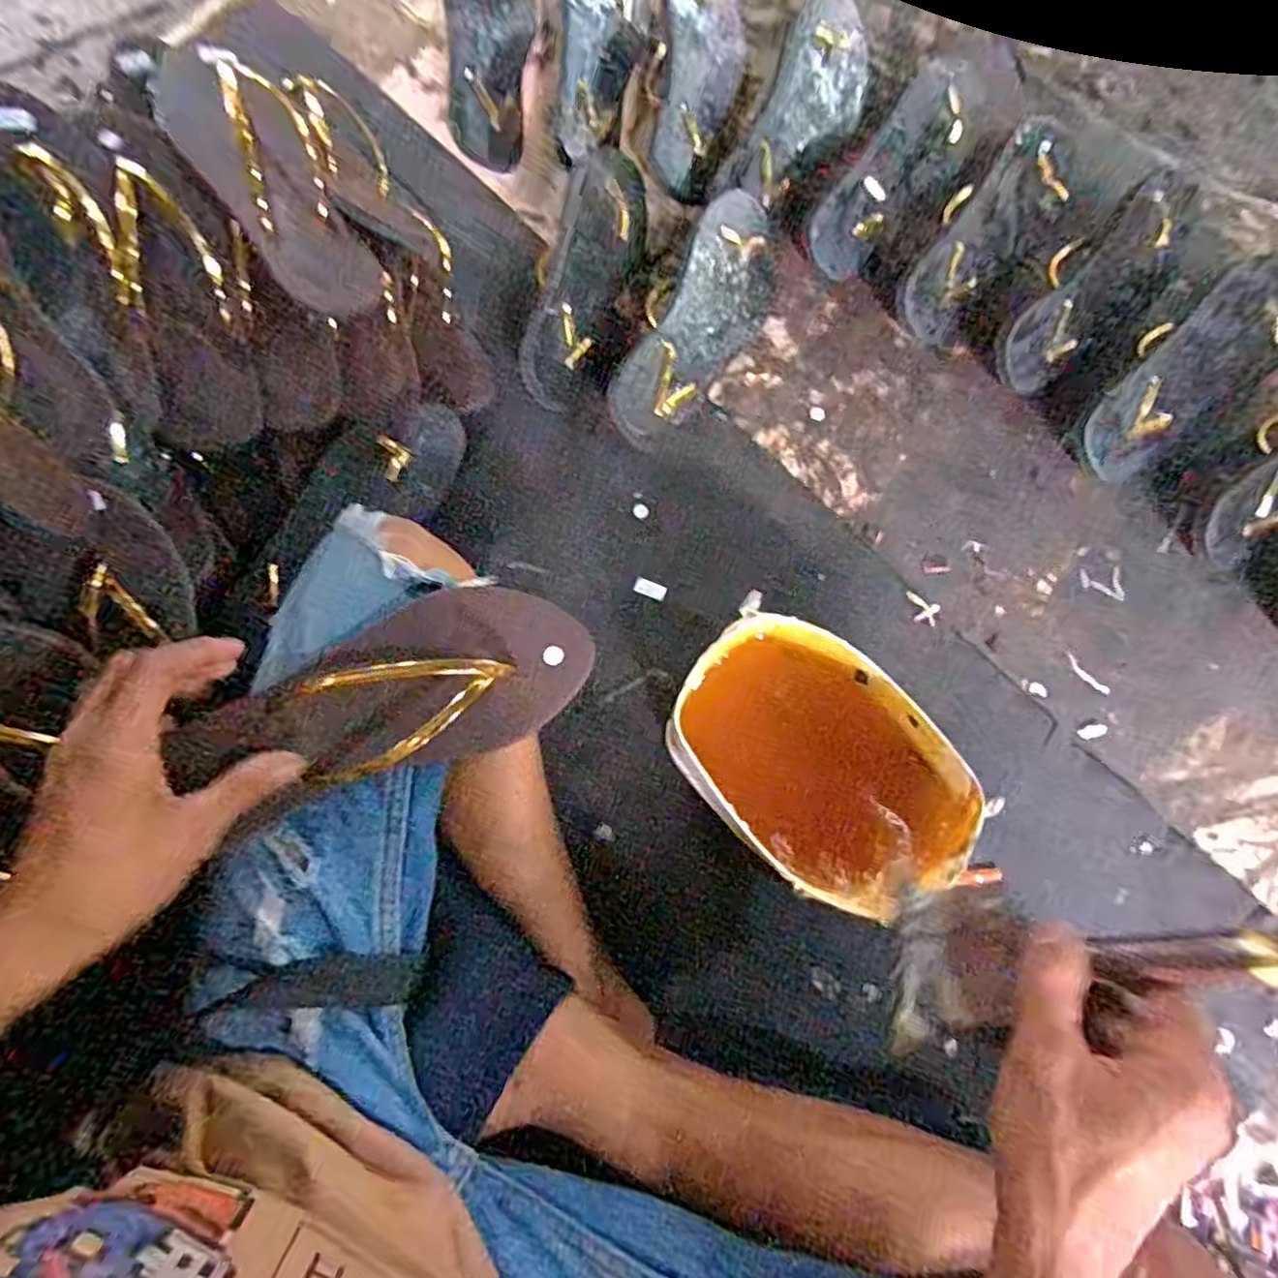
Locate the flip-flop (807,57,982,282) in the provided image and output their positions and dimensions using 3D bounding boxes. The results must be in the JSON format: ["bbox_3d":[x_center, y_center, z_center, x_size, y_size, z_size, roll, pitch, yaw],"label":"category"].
[{"bbox_3d":[0.238,-0.422,0.654,0.086,0.024,0.208,35,91,-32],"label":"flip-flop"}]

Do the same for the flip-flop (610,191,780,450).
[{"bbox_3d":[0.047,-0.272,0.622,0.083,0.040,0.250,38,73,-27],"label":"flip-flop"}]

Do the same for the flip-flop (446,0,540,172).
[{"bbox_3d":[-0.144,-0.580,0.702,0.089,0.050,0.246,3,91,2],"label":"flip-flop"}]

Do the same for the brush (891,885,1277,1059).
[{"bbox_3d":[0.211,0.155,0.333,0.184,0.016,0.076,-11,52,32],"label":"brush"}]

